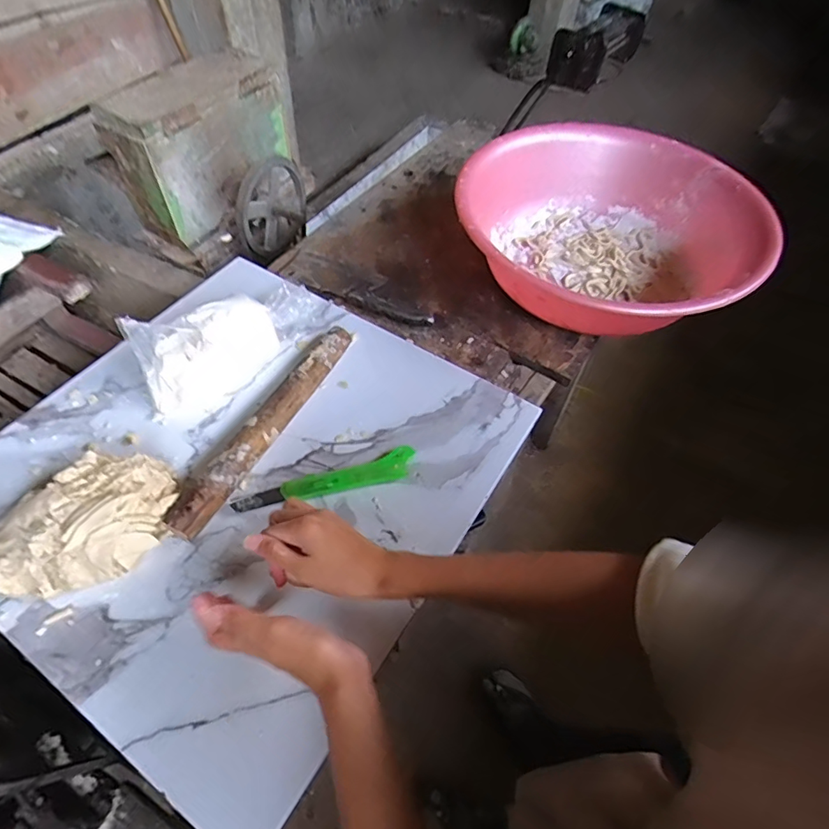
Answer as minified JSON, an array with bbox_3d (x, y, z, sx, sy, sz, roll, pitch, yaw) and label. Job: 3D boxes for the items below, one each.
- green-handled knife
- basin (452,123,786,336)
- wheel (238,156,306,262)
[{"bbox_3d":[-0.092,0.070,0.528,0.189,0.014,0.031,-12,55,-12],"label":"green-handled knife"},{"bbox_3d":[0.266,-0.251,0.713,0.389,0.132,0.397,2,53,-2],"label":"basin"},{"bbox_3d":[-0.290,-0.430,1.053,0.064,0.194,0.193,20,55,11],"label":"wheel"}]

